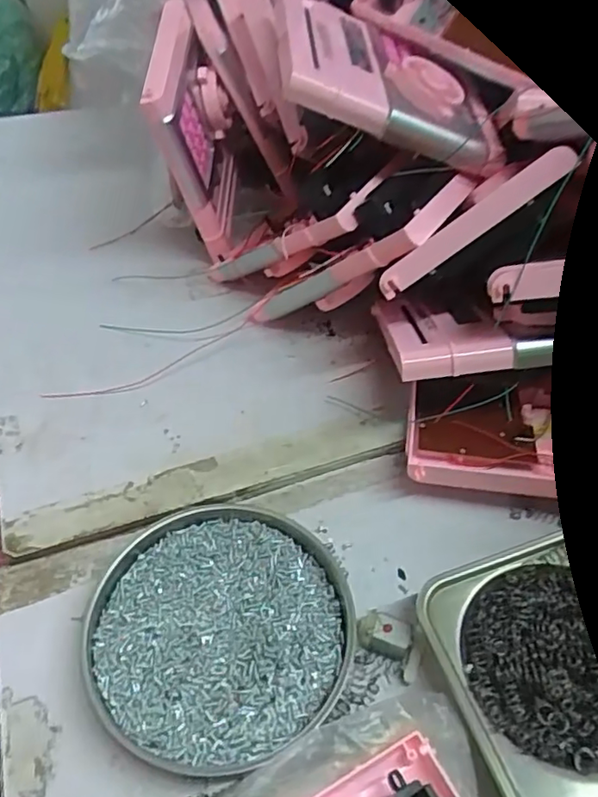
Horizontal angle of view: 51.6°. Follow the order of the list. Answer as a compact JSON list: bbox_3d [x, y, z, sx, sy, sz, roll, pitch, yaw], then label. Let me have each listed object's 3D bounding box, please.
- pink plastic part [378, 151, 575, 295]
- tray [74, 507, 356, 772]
[{"bbox_3d":[0.101,-0.102,0.366,0.128,0.016,0.011,-35,46,22],"label":"pink plastic part"},{"bbox_3d":[-0.040,0.120,0.327,0.132,0.020,0.135,1,48,-1],"label":"tray"}]

